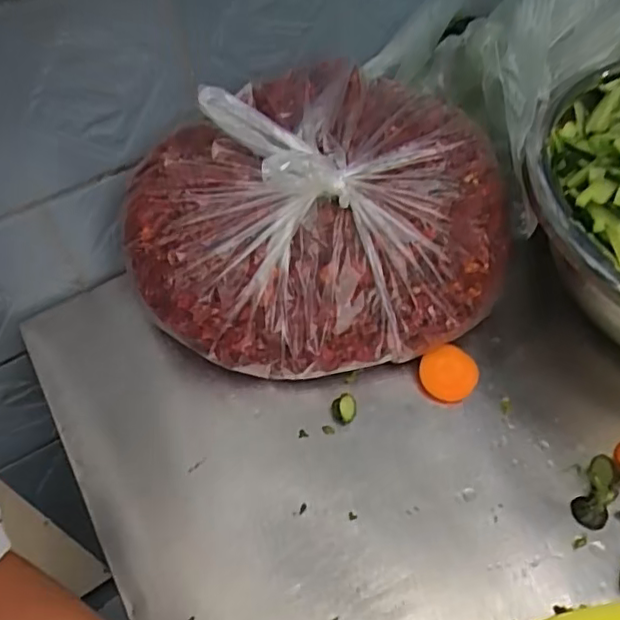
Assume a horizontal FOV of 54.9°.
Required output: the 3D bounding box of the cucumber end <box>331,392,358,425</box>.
[{"bbox_3d":[0.025,0.070,0.427,0.016,0.012,0.018,13,54,16],"label":"cucumber end"}]

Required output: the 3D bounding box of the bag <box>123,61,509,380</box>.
[{"bbox_3d":[0.000,-0.061,0.451,0.271,0.167,0.181,-12,51,-4],"label":"bag"}]

